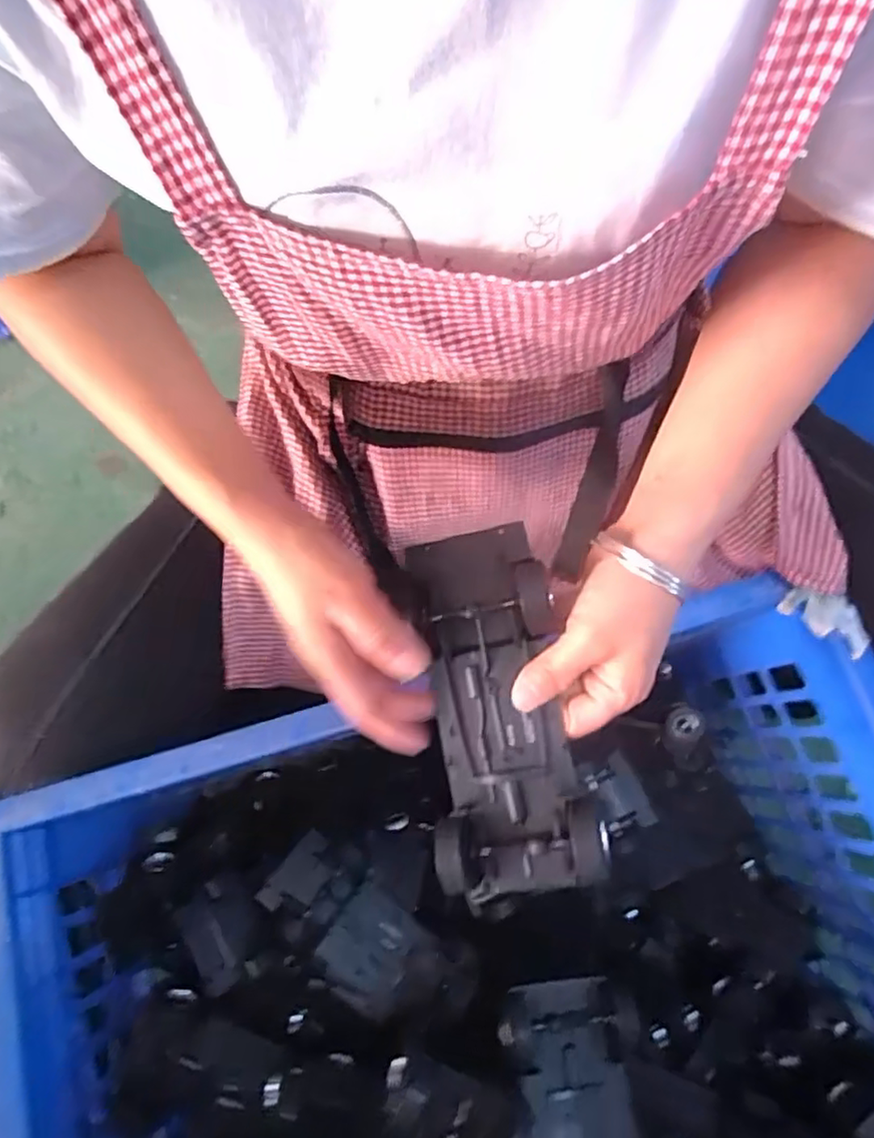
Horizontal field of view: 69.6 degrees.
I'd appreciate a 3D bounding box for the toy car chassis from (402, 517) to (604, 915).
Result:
[{"bbox_3d":[0.035,0.075,0.343,0.088,0.046,0.194,-10,83,14],"label":"toy car chassis"}]

